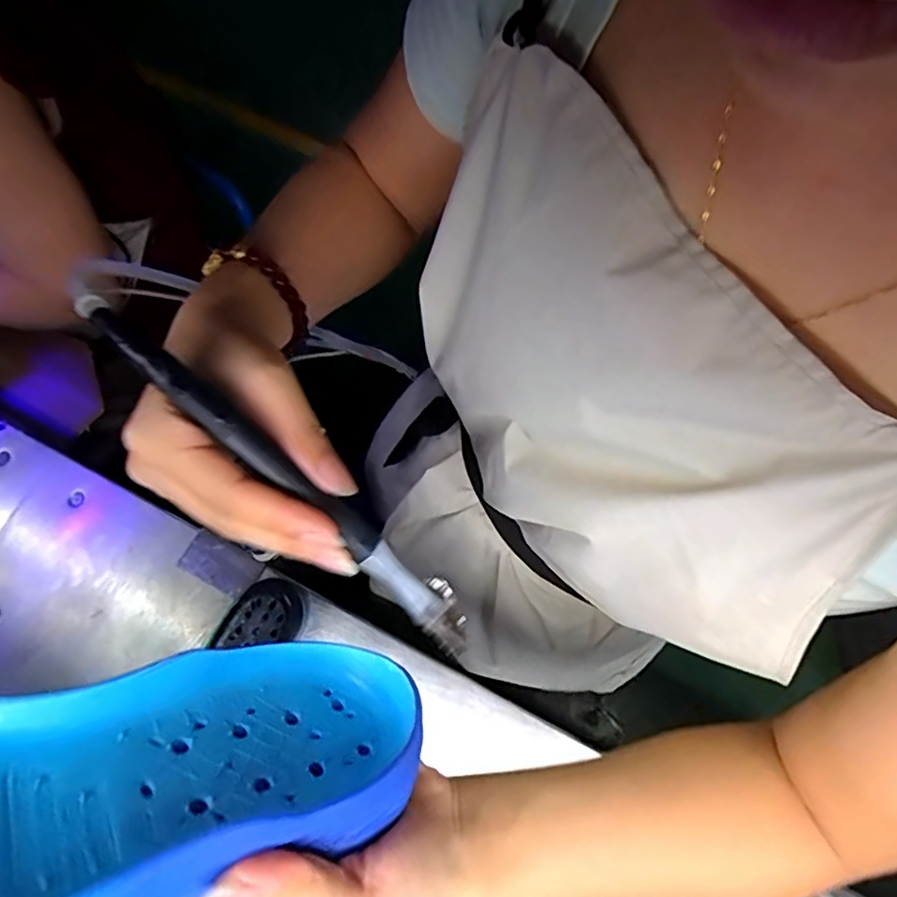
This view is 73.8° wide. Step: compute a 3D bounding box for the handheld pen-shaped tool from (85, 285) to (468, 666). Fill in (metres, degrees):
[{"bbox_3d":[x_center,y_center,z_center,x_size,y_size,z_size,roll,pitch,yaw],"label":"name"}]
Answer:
[{"bbox_3d":[-0.059,0.011,0.223,0.183,0.012,0.017,44,76,-11],"label":"handheld pen-shaped tool"}]

